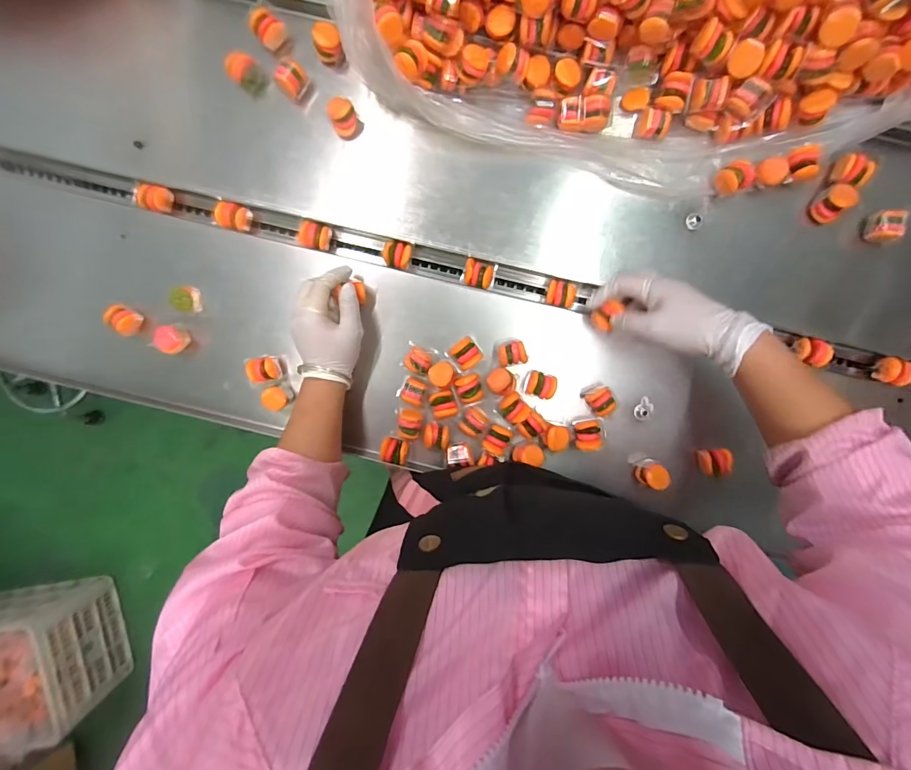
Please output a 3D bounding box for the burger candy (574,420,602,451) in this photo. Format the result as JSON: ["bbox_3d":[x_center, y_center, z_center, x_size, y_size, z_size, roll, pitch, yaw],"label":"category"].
[{"bbox_3d":[0.156,0.059,0.505,0.027,0.037,0.033,-7,93,3],"label":"burger candy"}]

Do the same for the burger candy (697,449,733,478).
[{"bbox_3d":[0.312,0.092,0.514,0.030,0.038,0.028,-8,93,3],"label":"burger candy"}]

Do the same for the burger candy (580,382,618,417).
[{"bbox_3d":[0.173,0.017,0.514,0.029,0.033,0.036,-35,91,4],"label":"burger candy"}]

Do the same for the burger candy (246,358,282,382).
[{"bbox_3d":[-0.234,-0.019,0.521,0.031,0.027,0.026,-8,93,3],"label":"burger candy"}]

